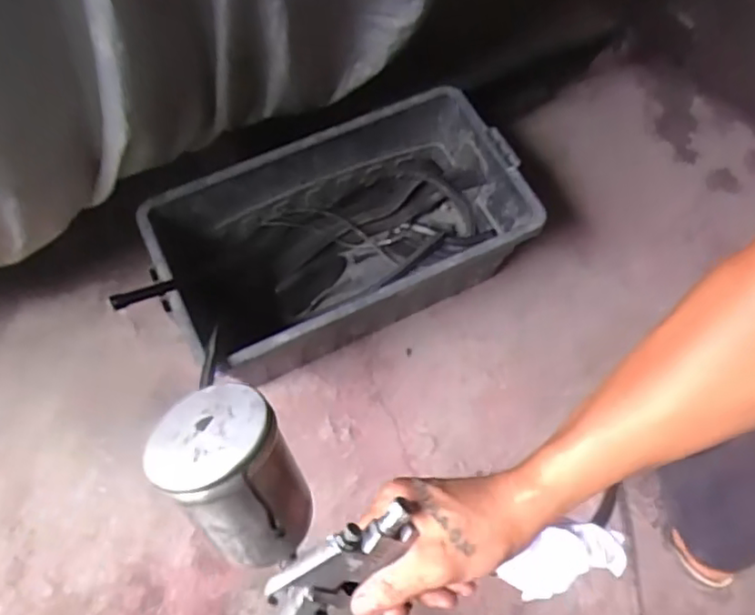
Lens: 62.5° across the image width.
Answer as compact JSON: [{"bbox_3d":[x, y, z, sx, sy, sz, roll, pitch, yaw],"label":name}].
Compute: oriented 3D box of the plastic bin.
[{"bbox_3d":[-0.063,-0.107,1.081,0.585,0.247,0.323,-24,69,-14],"label":"plastic bin"}]

